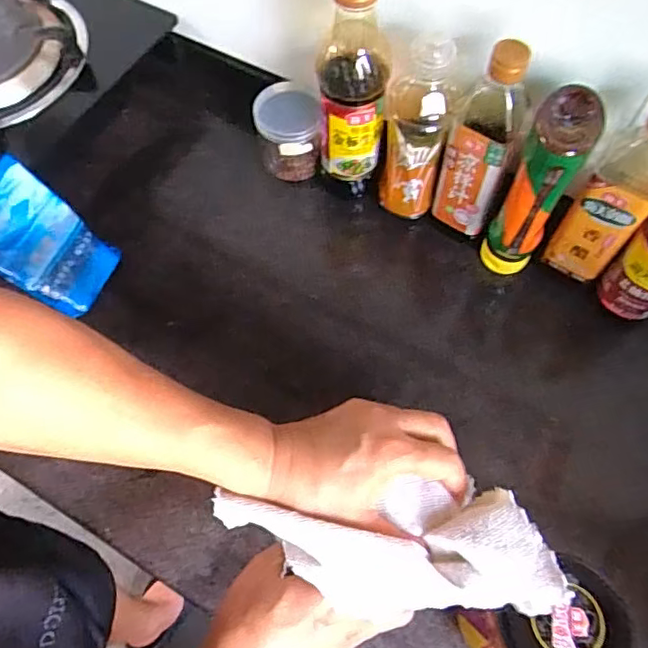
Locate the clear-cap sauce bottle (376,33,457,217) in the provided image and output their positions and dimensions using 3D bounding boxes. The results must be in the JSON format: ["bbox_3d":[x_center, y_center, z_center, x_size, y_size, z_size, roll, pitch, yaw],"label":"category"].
[{"bbox_3d":[0.094,-0.192,0.605,0.060,0.236,0.057,3,65,3],"label":"clear-cap sauce bottle"}]

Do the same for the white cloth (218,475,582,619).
[{"bbox_3d":[0.039,0.144,0.380,0.213,0.043,0.078,4,66,2],"label":"white cloth"}]

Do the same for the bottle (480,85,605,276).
[{"bbox_3d":[0.203,-0.120,0.569,0.058,0.228,0.064,26,69,13],"label":"bottle"}]

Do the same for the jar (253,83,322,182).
[{"bbox_3d":[-0.042,-0.231,0.707,0.075,0.097,0.081,-1,65,1],"label":"jar"}]

